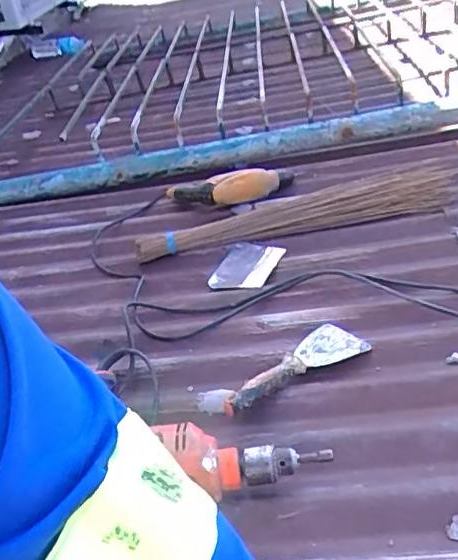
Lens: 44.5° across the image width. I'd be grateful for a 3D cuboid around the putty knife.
[{"bbox_3d":[0.075,0.106,0.736,0.217,0.027,0.083,-20,38,-22],"label":"putty knife"}]

